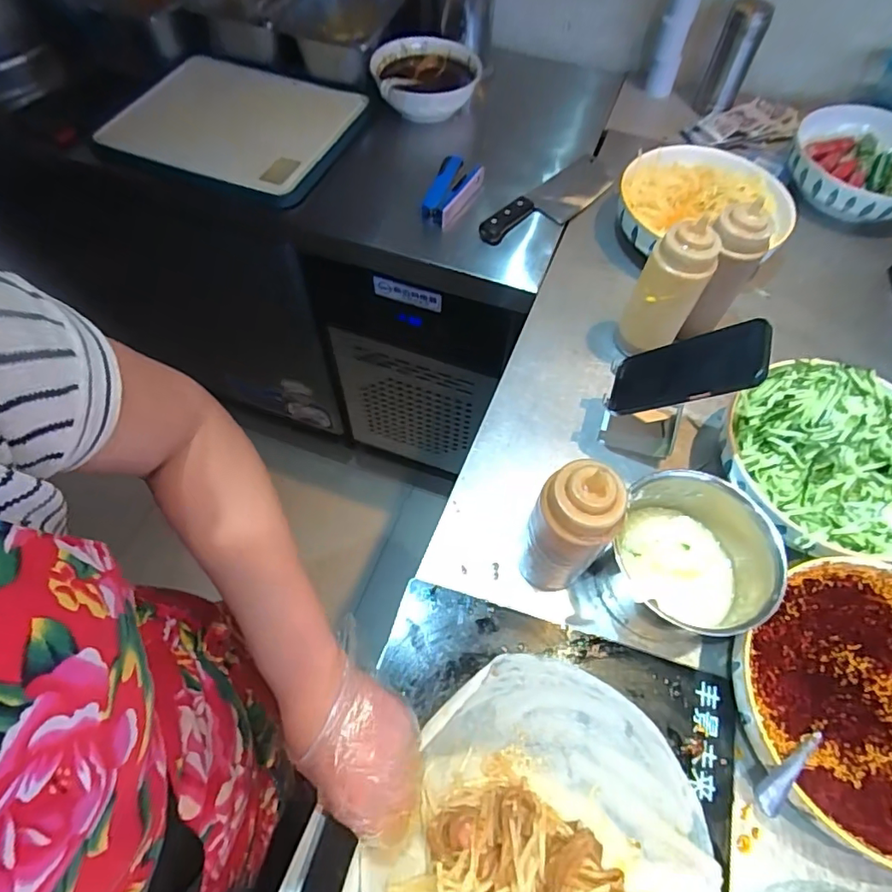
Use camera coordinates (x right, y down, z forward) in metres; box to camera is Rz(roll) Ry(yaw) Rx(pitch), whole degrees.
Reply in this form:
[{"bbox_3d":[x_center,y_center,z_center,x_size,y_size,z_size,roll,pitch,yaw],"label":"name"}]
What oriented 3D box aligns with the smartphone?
[{"bbox_3d":[0.226,-0.073,0.517,0.013,0.148,0.074,40,58,-29],"label":"smartphone"}]

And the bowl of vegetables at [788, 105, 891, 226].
[{"bbox_3d":[0.652,-0.433,0.838,0.253,0.067,0.223,-35,67,-21],"label":"bowl of vegetables"}]

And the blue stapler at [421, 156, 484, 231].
[{"bbox_3d":[0.009,-0.366,0.785,0.065,0.041,0.111,19,60,9],"label":"blue stapler"}]

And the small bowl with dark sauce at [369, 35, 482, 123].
[{"bbox_3d":[-0.038,-0.607,0.901,0.167,0.084,0.171,1,59,-2],"label":"small bowl with dark sauce"}]

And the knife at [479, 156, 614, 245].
[{"bbox_3d":[0.159,-0.366,0.798,0.268,0.028,0.073,-40,68,-22],"label":"knife"}]

